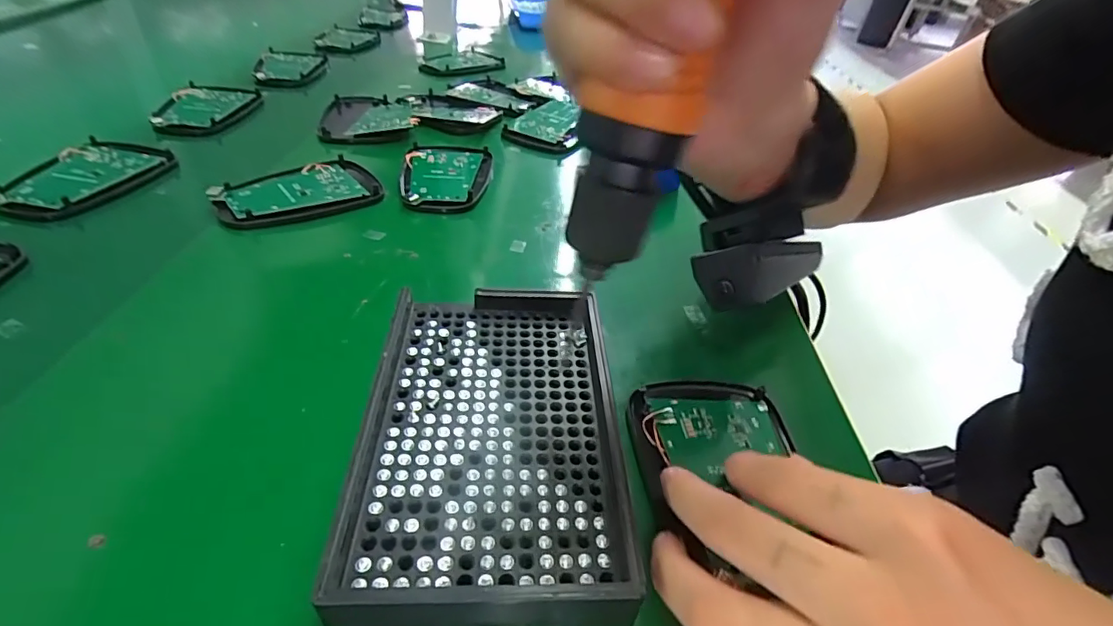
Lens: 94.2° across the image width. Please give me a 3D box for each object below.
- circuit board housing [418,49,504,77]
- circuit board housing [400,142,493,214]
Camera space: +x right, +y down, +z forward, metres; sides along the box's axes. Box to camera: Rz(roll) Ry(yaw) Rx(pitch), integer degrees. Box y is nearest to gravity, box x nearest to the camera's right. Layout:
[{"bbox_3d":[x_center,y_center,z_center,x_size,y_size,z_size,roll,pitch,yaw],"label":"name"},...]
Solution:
[{"bbox_3d":[-0.106,-0.280,0.579,0.093,0.013,0.062,-29,51,-36],"label":"circuit board housing"},{"bbox_3d":[-0.080,-0.099,0.374,0.064,0.012,0.093,1,39,-9],"label":"circuit board housing"}]

